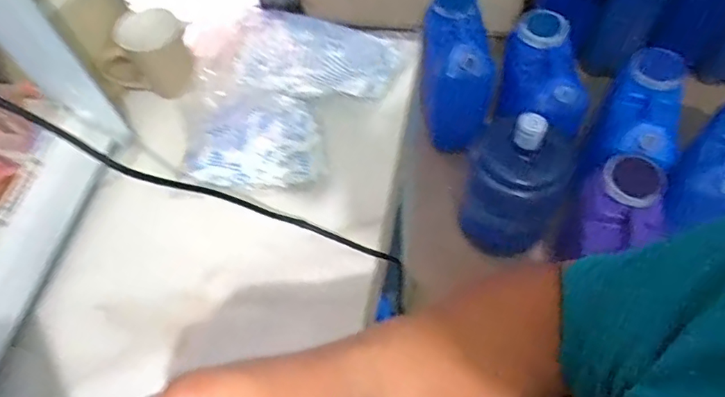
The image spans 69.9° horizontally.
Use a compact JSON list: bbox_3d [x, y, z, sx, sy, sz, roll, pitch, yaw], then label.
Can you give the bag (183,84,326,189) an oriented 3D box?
[{"bbox_3d":[-0.132,-0.080,0.646,0.168,0.032,0.139,2,60,6],"label":"bag"}]

